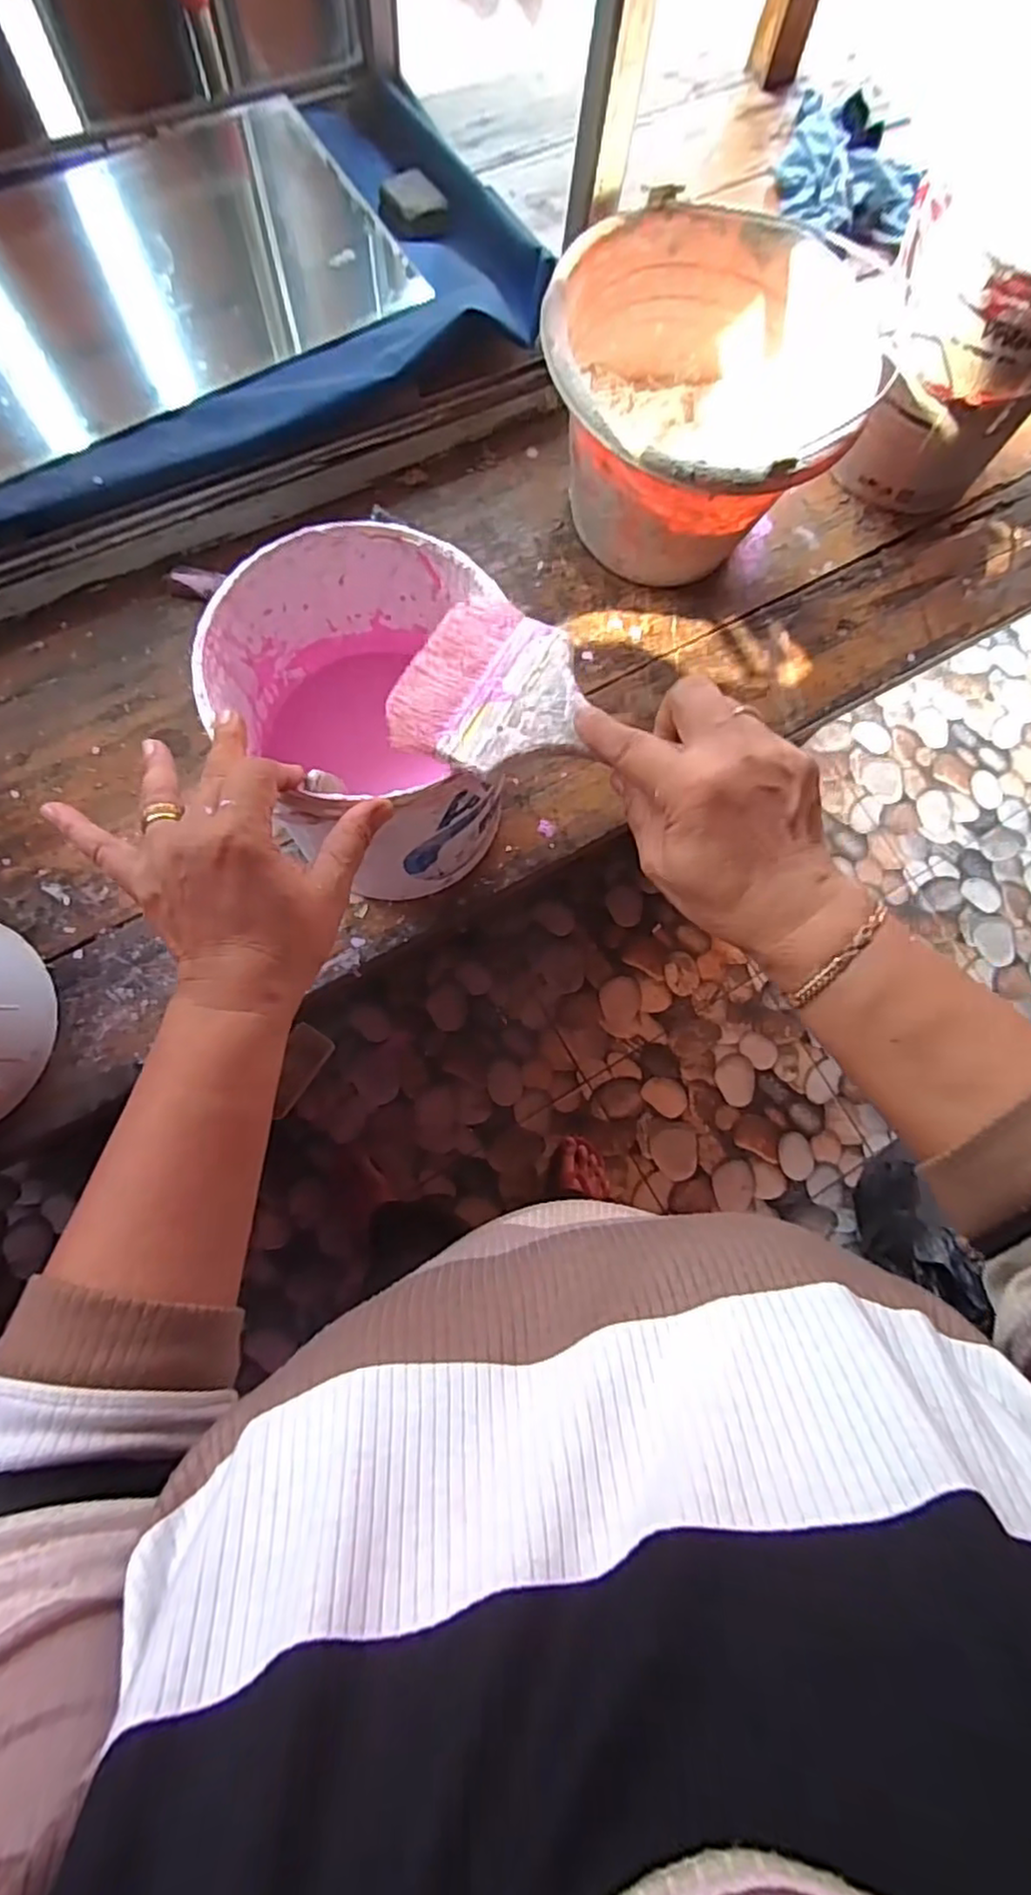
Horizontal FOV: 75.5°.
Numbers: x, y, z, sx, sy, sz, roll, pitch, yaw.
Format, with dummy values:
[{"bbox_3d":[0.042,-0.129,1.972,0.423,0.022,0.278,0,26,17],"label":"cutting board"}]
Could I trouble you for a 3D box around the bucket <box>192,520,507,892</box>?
[{"bbox_3d":[-0.095,-0.141,0.451,0.162,0.177,0.177,1,82,-4],"label":"bucket"}]

